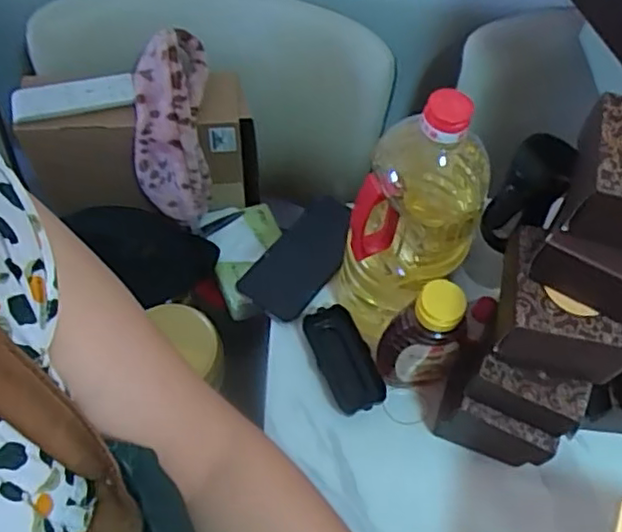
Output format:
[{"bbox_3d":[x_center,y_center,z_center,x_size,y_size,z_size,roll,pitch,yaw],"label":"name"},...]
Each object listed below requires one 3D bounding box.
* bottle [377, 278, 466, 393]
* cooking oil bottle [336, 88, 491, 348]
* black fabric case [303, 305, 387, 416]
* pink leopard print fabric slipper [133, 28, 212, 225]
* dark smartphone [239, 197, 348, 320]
[{"bbox_3d":[0.102,0.070,0.589,0.065,0.145,0.050,-18,63,-12],"label":"bottle"},{"bbox_3d":[0.082,-0.028,0.565,0.107,0.270,0.096,17,62,7],"label":"cooking oil bottle"},{"bbox_3d":[0.034,0.095,0.651,0.051,0.024,0.112,-19,64,-12],"label":"black fabric case"},{"bbox_3d":[-0.164,-0.157,0.759,0.082,0.227,0.076,2,20,-2],"label":"pink leopard print fabric slipper"},{"bbox_3d":[-0.007,-0.009,0.697,0.074,0.014,0.142,41,85,16],"label":"dark smartphone"}]

